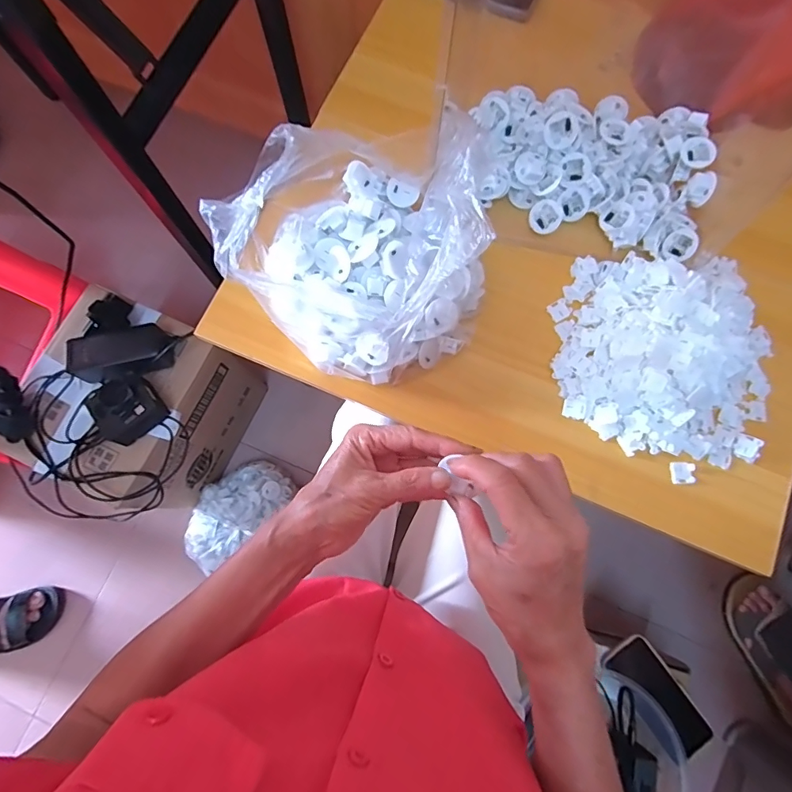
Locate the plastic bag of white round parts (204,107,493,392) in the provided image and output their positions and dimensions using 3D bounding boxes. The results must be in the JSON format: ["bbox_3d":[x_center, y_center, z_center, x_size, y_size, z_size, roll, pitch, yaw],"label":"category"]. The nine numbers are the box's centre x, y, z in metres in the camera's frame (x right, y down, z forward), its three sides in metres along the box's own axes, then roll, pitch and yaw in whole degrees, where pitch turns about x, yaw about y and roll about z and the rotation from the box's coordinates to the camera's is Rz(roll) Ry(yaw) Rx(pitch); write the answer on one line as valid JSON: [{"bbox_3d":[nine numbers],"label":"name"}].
[{"bbox_3d":[-0.019,-0.119,0.394,0.186,0.150,0.191,40,81,9],"label":"plastic bag of white round parts"}]

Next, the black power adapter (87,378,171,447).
[{"bbox_3d":[-0.378,0.018,0.631,0.088,0.055,0.077,-44,80,-8],"label":"black power adapter"}]

